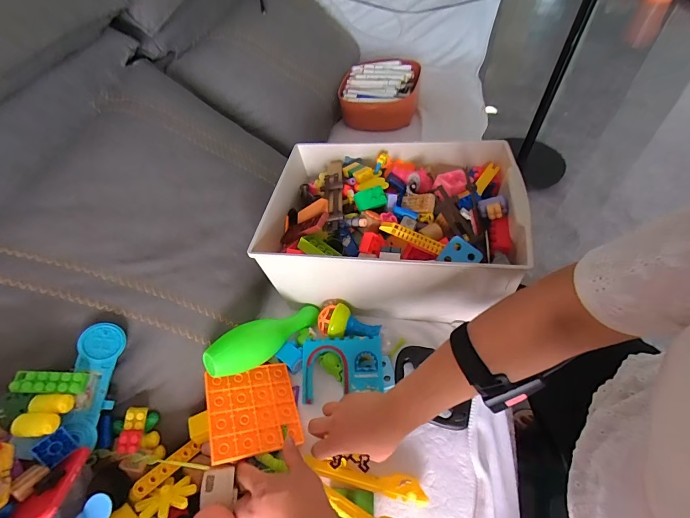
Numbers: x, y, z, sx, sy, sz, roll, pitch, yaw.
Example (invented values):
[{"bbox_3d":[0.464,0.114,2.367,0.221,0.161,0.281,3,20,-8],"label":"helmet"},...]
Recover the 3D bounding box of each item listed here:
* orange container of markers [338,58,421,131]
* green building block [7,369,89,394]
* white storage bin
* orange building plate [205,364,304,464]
[{"bbox_3d":[0.106,-0.500,1.037,0.226,0.106,0.249,6,52,10],"label":"orange container of markers"},{"bbox_3d":[-0.349,0.145,0.406,0.073,0.010,0.025,8,49,-14],"label":"green building block"},{"bbox_3d":[0.069,-0.063,0.619,0.424,0.150,0.291,4,51,8],"label":"white storage bin"},{"bbox_3d":[-0.132,0.217,0.500,0.125,0.005,0.122,4,45,-32],"label":"orange building plate"}]

